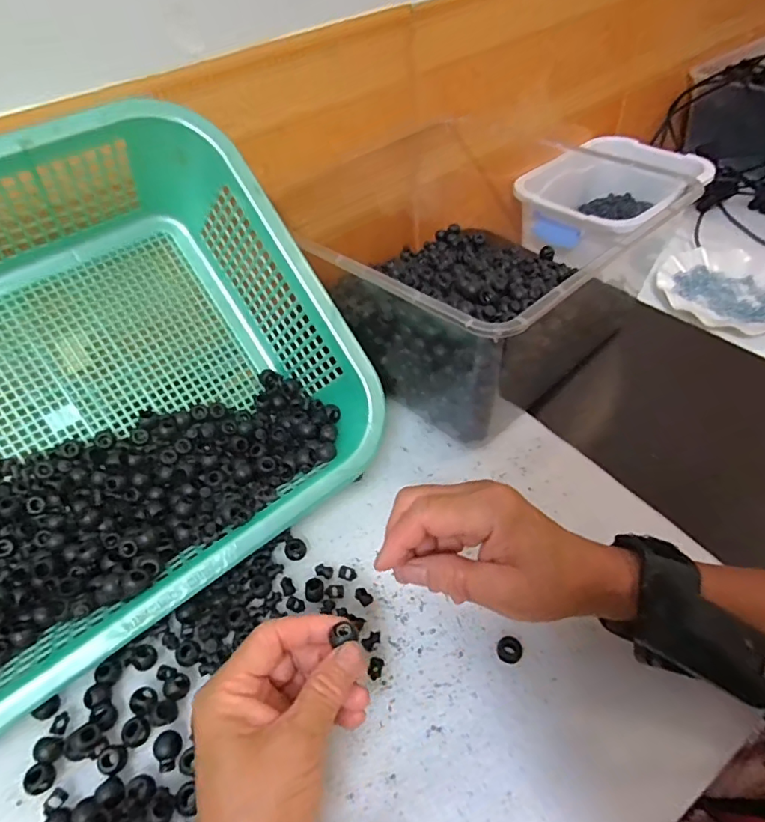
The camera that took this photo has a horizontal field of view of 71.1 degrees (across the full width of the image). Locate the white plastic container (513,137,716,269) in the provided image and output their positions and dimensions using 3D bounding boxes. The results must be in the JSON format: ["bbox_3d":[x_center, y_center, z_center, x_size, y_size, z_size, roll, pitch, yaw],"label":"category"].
[{"bbox_3d":[0.331,-0.306,0.803,0.192,0.120,0.293,34,59,30],"label":"white plastic container"}]

